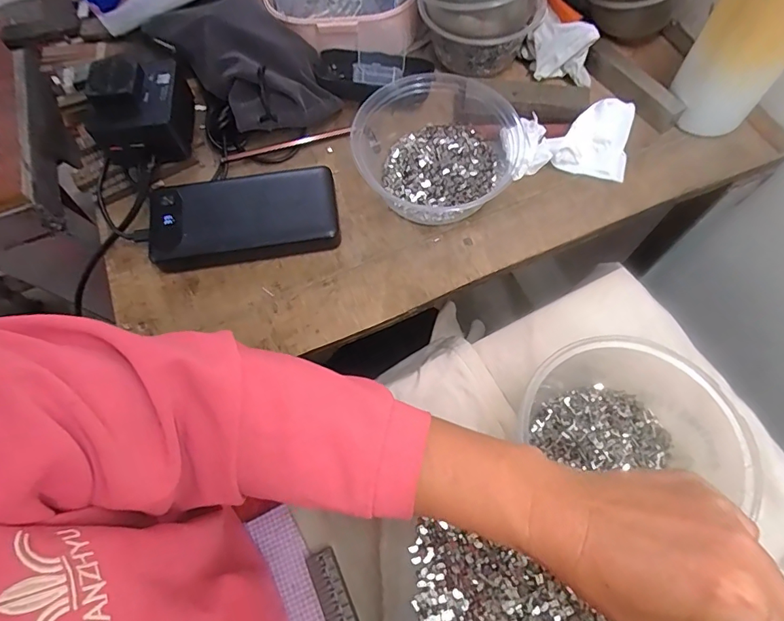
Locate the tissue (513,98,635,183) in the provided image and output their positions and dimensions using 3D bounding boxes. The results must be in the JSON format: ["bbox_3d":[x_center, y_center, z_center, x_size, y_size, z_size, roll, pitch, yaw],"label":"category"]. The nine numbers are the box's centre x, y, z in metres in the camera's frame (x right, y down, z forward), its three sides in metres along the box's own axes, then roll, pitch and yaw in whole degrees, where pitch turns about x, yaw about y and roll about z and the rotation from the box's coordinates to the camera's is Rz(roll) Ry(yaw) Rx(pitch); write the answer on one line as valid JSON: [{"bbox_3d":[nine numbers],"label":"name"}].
[{"bbox_3d":[0.158,-0.150,0.419,0.104,0.035,0.057,1,67,3],"label":"tissue"}]

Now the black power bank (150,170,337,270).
[{"bbox_3d":[-0.126,-0.079,0.405,0.155,0.035,0.069,-8,67,-1],"label":"black power bank"}]

